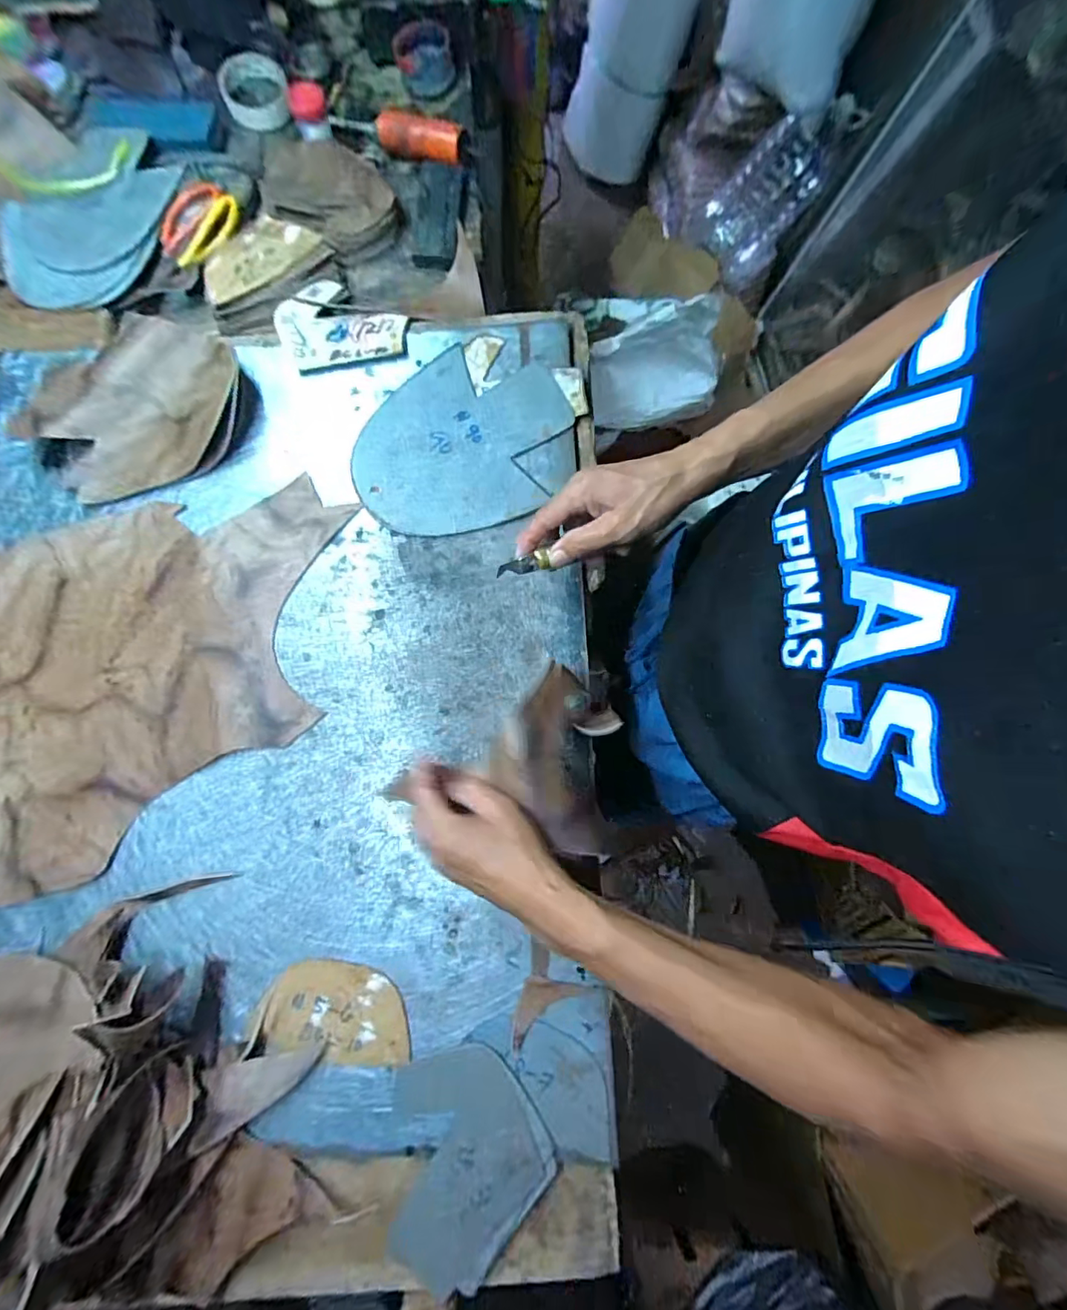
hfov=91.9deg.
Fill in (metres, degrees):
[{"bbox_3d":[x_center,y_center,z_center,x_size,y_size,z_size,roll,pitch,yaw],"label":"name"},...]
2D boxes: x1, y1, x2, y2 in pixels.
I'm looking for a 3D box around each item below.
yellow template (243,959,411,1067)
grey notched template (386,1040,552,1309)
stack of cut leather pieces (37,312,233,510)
[{"bbox_3d":[-0.162,0.290,0.421,0.126,0.004,0.067,7,70,1],"label":"yellow template"},{"bbox_3d":[-0.047,0.385,0.392,0.116,0.007,0.144,-3,72,1],"label":"grey notched template"},{"bbox_3d":[-0.405,-0.262,0.533,0.199,0.033,0.172,-41,80,-8],"label":"stack of cut leather pieces"}]

